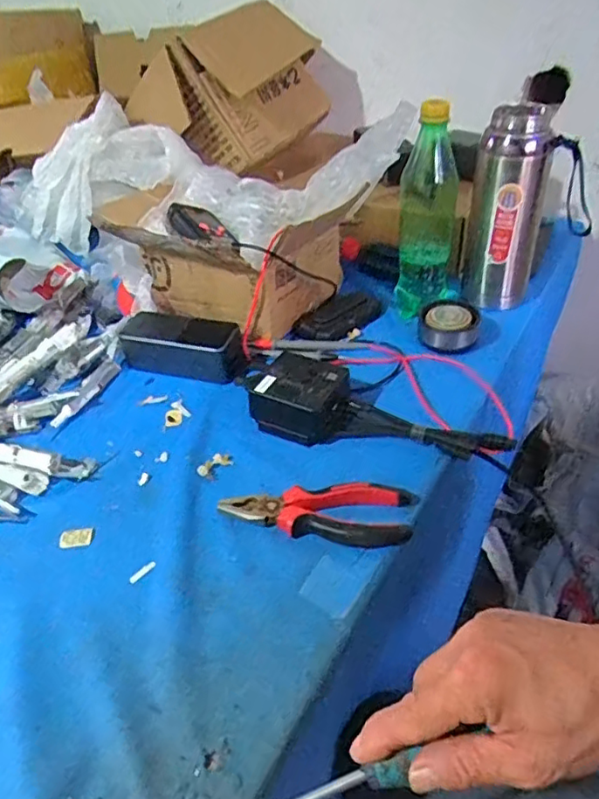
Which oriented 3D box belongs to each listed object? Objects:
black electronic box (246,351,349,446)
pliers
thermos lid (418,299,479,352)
[{"bbox_3d":[0.002,-0.004,0.594,0.089,0.046,0.078,14,42,21],"label":"black electronic box"},{"bbox_3d":[0.015,0.091,0.500,0.154,0.018,0.056,3,39,9],"label":"pliers"},{"bbox_3d":[0.169,-0.085,0.683,0.064,0.036,0.066,-2,38,2],"label":"thermos lid"}]

